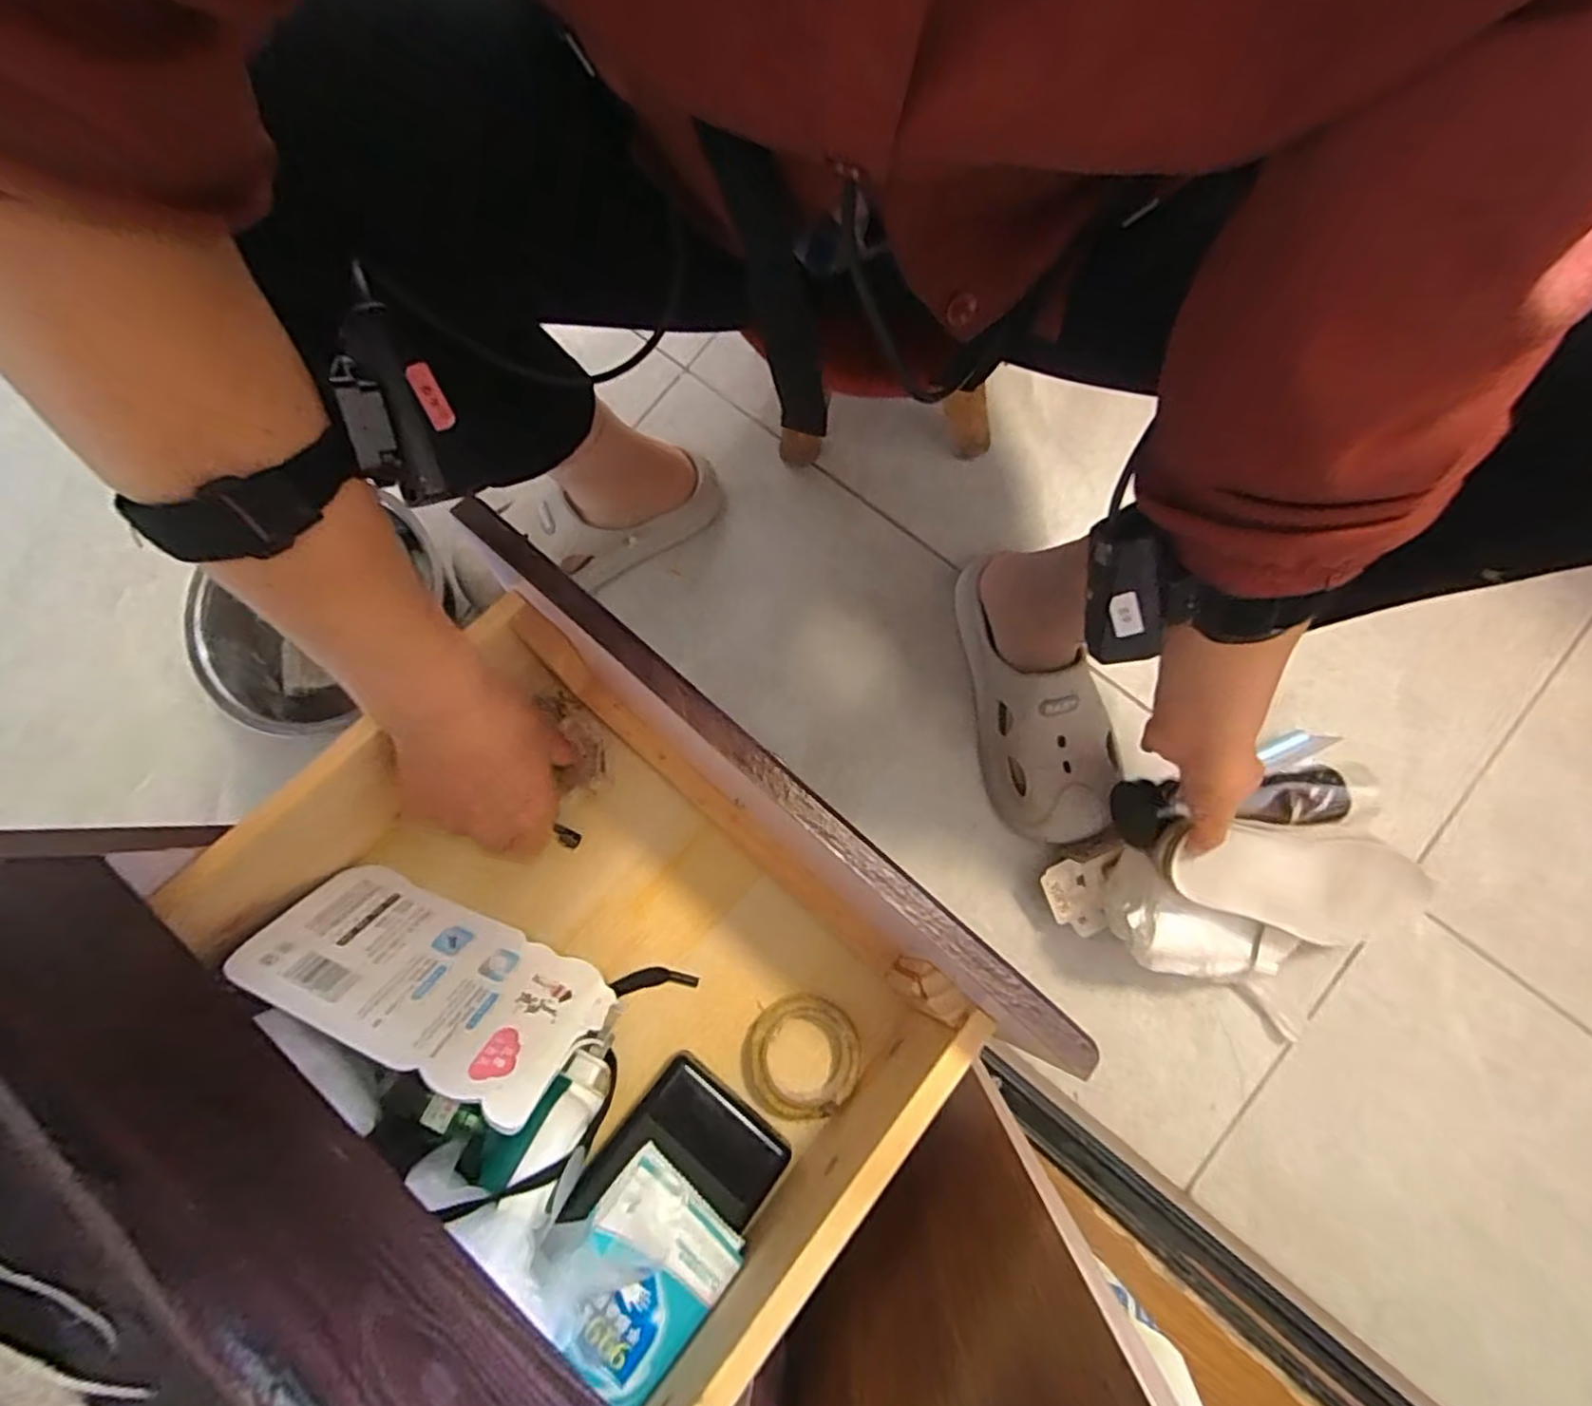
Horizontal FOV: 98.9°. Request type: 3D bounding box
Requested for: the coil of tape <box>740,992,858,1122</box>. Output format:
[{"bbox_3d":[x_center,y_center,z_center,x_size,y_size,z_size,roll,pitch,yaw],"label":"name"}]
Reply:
[{"bbox_3d":[0.002,0.193,0.375,0.063,0.021,0.059,-34,80,-2],"label":"coil of tape"}]

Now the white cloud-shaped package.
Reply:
[{"bbox_3d":[-0.188,0.143,0.352,0.167,0.086,0.004,24,123,4],"label":"white cloud-shaped package"}]

